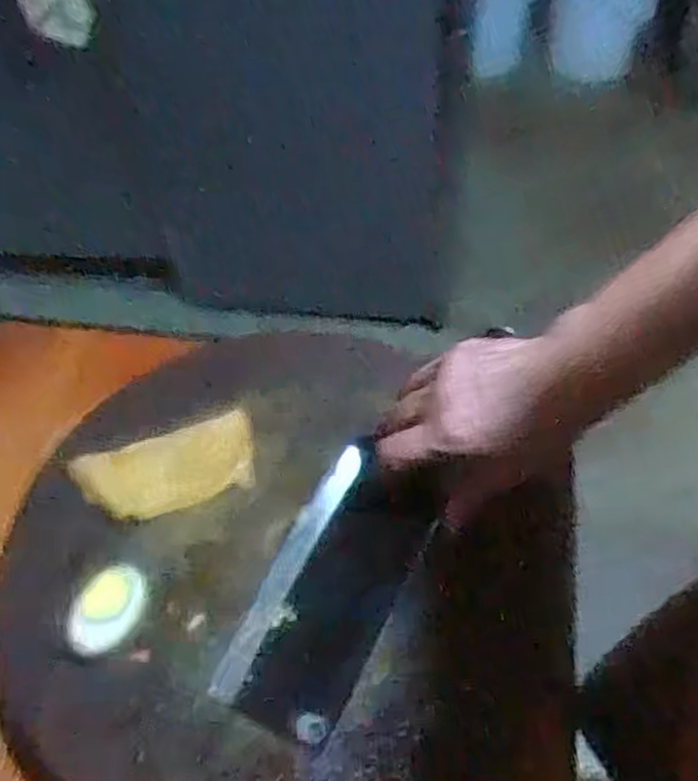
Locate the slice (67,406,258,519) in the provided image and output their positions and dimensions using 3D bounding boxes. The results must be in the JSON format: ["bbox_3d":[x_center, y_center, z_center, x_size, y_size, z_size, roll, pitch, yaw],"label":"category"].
[{"bbox_3d":[-0.130,0.053,0.537,0.126,0.016,0.060,-12,54,-4],"label":"slice"}]

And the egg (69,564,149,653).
[{"bbox_3d":[-0.147,0.136,0.473,0.034,0.024,0.054,22,59,20],"label":"egg"}]

